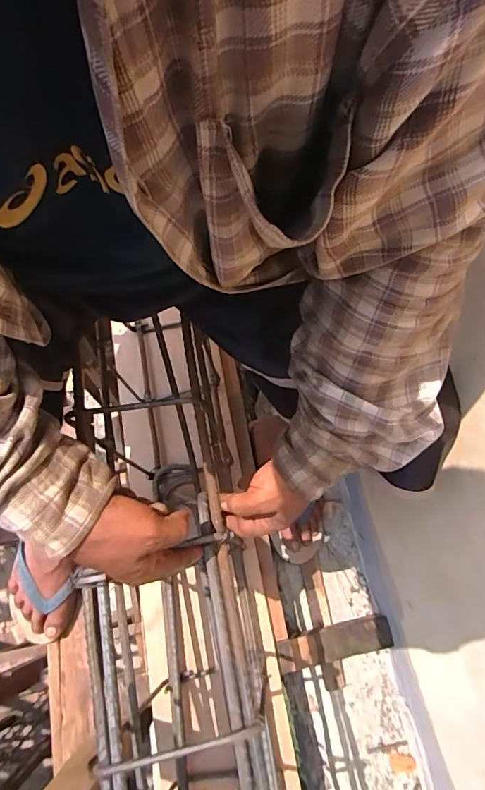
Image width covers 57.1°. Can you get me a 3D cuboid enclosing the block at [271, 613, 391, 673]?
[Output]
[{"bbox_3d":[0.147,0.402,0.720,0.186,0.020,0.049,-12,71,-6],"label":"block"}]

